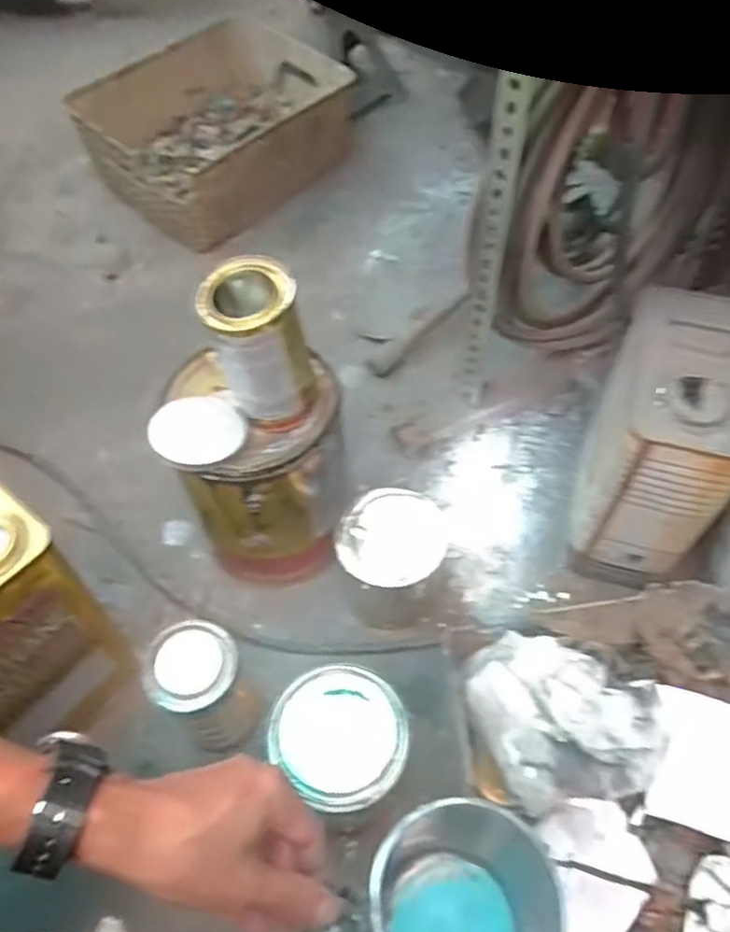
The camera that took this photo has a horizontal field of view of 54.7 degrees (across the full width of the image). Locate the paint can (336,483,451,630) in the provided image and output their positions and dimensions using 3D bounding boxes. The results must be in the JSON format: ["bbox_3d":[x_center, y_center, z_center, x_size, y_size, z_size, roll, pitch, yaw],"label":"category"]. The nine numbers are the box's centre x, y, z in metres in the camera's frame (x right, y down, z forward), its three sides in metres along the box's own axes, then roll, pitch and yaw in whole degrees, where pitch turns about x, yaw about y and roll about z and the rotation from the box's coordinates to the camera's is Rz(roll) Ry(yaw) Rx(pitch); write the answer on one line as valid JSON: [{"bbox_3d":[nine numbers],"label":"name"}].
[{"bbox_3d":[0.028,0.094,0.693,0.097,0.121,0.100,3,56,5],"label":"paint can"}]

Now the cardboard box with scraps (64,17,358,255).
[{"bbox_3d":[-0.228,-0.520,1.113,0.372,0.148,0.299,-34,61,-19],"label":"cardboard box with scraps"}]

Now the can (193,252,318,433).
[{"bbox_3d":[-0.083,-0.094,0.568,0.085,0.131,0.069,-4,55,-6],"label":"can"}]

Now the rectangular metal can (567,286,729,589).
[{"bbox_3d":[0.263,-0.016,0.641,0.106,0.229,0.153,16,56,8],"label":"rectangular metal can"}]

